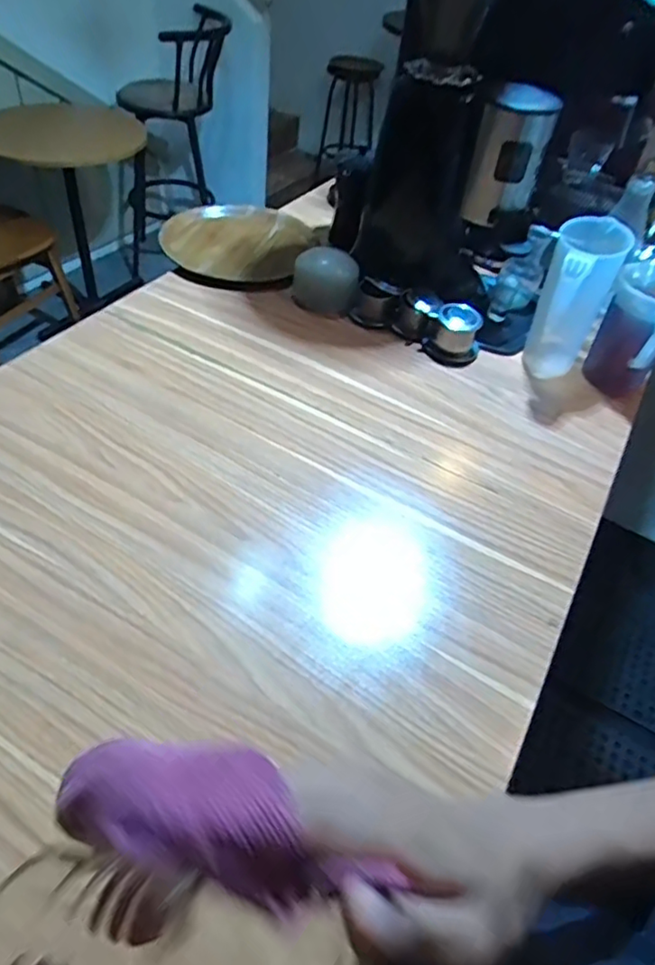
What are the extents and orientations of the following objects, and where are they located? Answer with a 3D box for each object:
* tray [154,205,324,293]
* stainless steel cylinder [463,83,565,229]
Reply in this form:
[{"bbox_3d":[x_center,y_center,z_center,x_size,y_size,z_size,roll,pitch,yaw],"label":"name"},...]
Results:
[{"bbox_3d":[-0.166,-0.460,1.166,0.255,0.047,0.311,14,46,6],"label":"tray"},{"bbox_3d":[0.268,-0.473,0.894,0.103,0.172,0.082,15,46,7],"label":"stainless steel cylinder"}]

